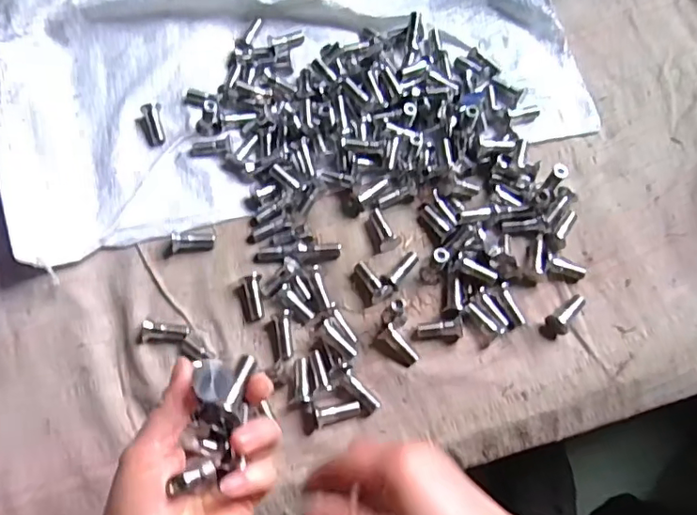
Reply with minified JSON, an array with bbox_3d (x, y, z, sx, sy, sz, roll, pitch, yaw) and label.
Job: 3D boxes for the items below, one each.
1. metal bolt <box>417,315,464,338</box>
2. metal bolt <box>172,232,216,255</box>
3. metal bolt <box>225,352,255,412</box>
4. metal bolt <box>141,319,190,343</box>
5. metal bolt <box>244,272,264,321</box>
[{"bbox_3d":[0.073,0.056,0.441,0.036,0.014,0.018,-9,68,-4],"label":"metal bolt"},{"bbox_3d":[-0.129,-0.012,0.470,0.033,0.014,0.015,-1,68,0],"label":"metal bolt"},{"bbox_3d":[-0.060,0.069,0.311,0.008,0.006,0.033,15,57,7],"label":"metal bolt"},{"bbox_3d":[-0.144,0.058,0.442,0.035,0.012,0.015,4,68,-11],"label":"metal bolt"},{"bbox_3d":[-0.075,0.031,0.449,0.014,0.010,0.038,-6,68,-2],"label":"metal bolt"}]

